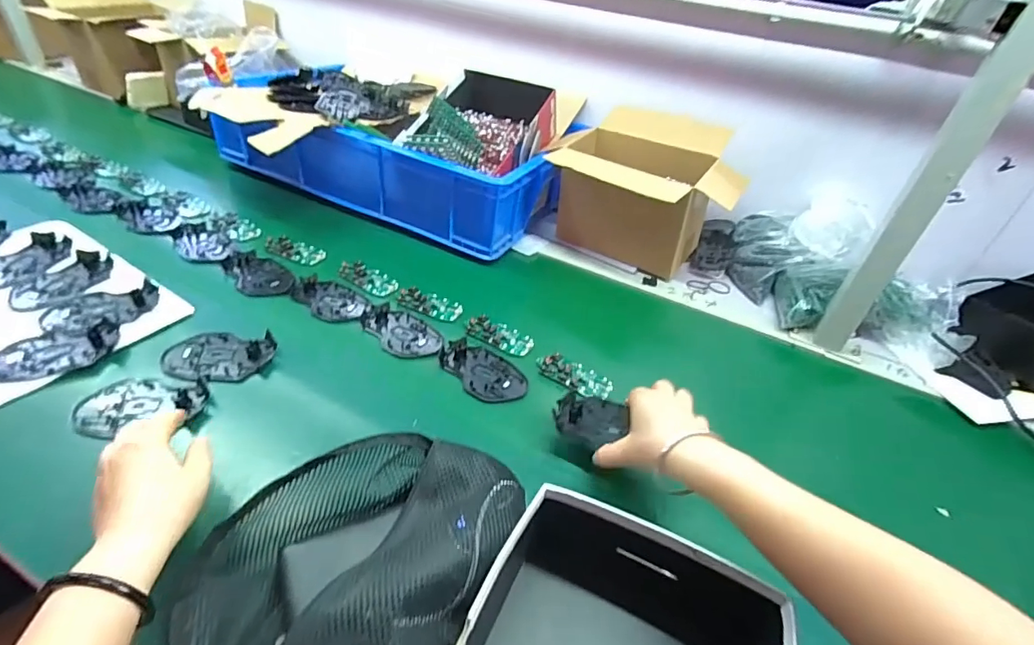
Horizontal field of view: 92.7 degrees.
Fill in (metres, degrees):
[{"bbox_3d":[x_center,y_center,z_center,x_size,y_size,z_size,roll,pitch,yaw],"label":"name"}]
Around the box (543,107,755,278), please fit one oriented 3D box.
[{"bbox_3d":[0.195,-0.210,0.833,0.306,0.200,0.197,29,43,23],"label":"box"}]

